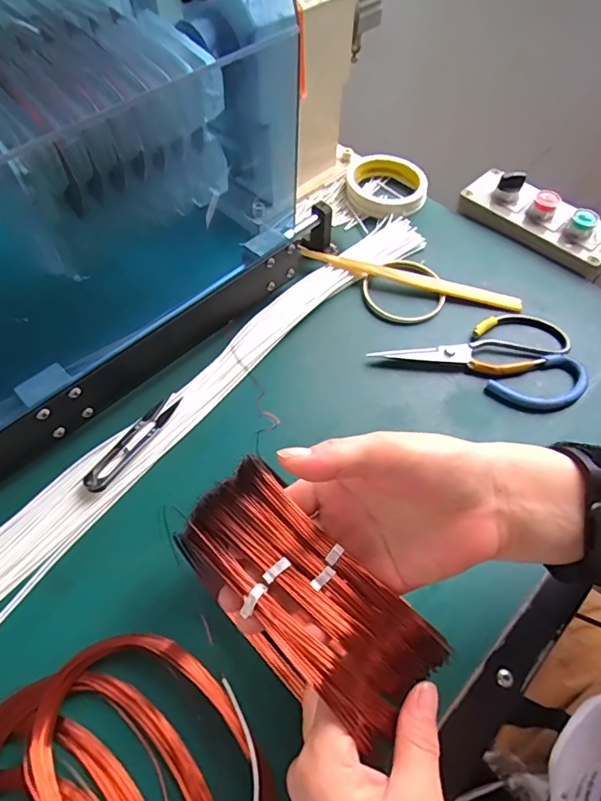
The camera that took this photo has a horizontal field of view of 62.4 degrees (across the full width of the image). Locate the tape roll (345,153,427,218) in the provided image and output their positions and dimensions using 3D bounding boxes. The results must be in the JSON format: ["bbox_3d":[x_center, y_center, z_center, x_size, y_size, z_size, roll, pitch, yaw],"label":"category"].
[{"bbox_3d":[0.104,-0.257,0.584,0.091,0.021,0.104,21,60,11],"label":"tape roll"}]

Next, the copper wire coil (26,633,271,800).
[{"bbox_3d":[-0.083,0.213,0.286,0.163,0.023,0.106,38,65,19],"label":"copper wire coil"}]

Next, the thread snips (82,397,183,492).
[{"bbox_3d":[-0.135,0.032,0.401,0.021,0.010,0.100,27,61,14],"label":"thread snips"}]

